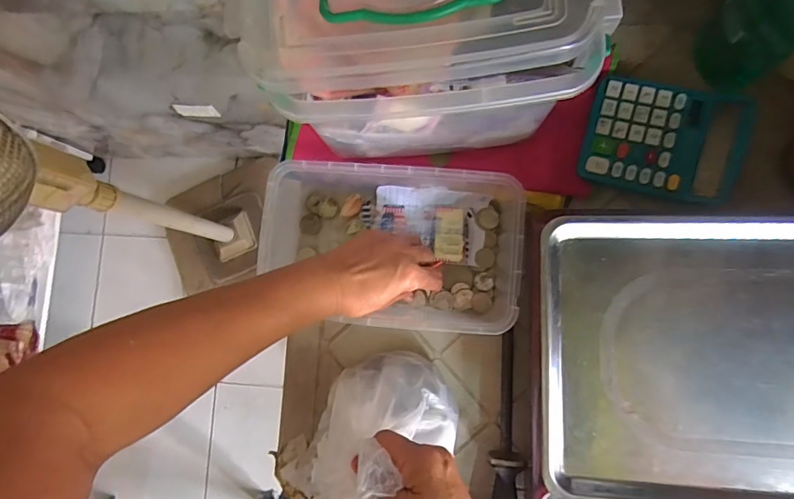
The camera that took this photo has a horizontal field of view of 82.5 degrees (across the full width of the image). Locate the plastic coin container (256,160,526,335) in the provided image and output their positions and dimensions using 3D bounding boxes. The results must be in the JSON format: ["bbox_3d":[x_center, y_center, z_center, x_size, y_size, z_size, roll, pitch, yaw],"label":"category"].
[{"bbox_3d":[-0.004,-0.001,0.480,0.254,0.088,0.157,3,85,7],"label":"plastic coin container"}]

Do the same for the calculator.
[{"bbox_3d":[0.278,-0.117,0.473,0.146,0.022,0.114,16,86,8],"label":"calculator"}]

